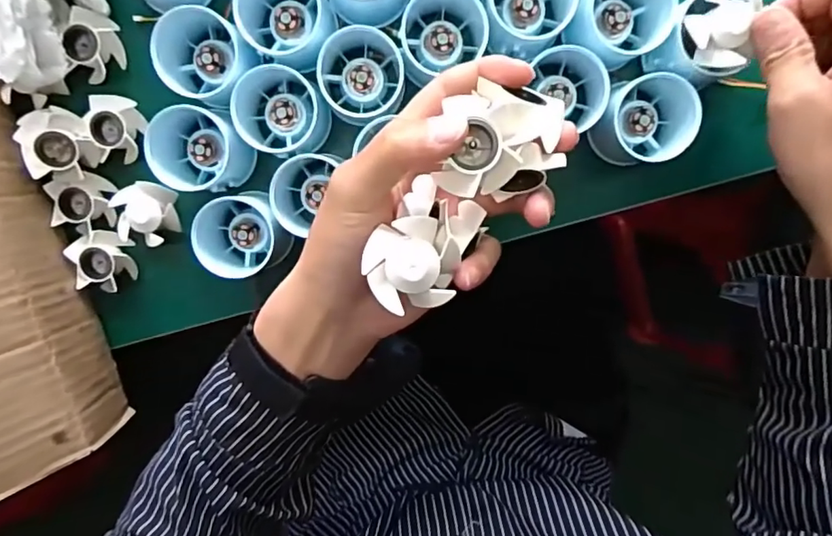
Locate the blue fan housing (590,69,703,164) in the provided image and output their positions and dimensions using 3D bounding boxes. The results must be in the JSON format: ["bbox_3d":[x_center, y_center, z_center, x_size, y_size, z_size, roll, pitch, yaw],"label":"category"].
[{"bbox_3d":[0.148,-0.096,0.349,0.056,0.040,0.059,17,99,-2],"label":"blue fan housing"}]

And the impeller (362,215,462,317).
[{"bbox_3d":[-0.001,-0.002,0.247,0.040,0.016,0.041,-12,99,3],"label":"impeller"}]

